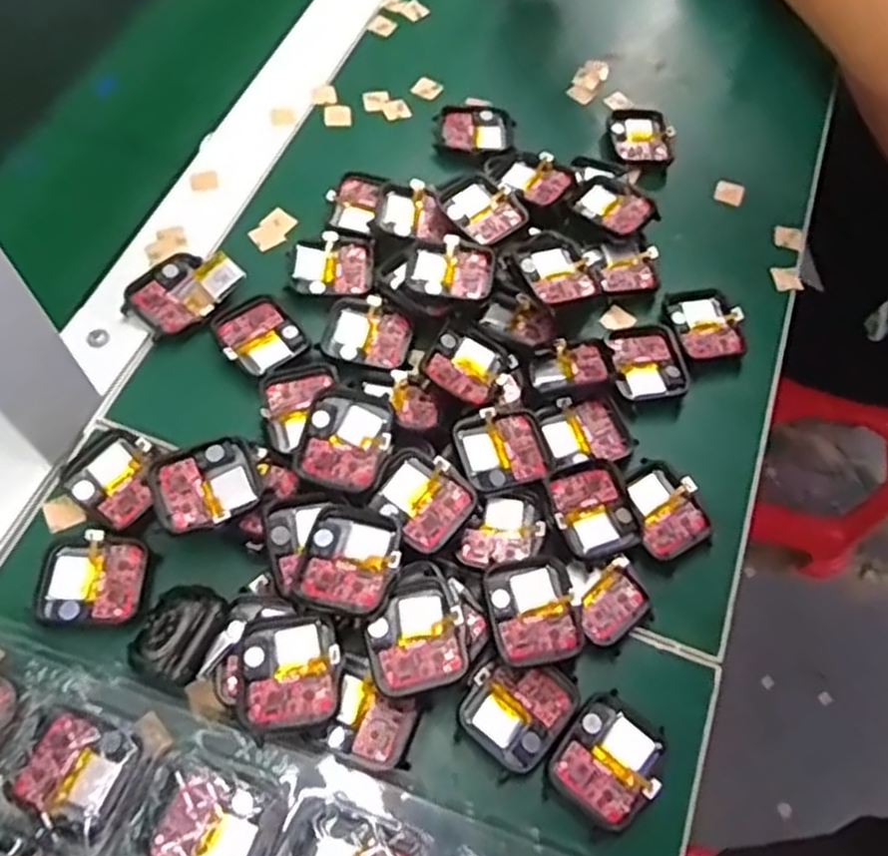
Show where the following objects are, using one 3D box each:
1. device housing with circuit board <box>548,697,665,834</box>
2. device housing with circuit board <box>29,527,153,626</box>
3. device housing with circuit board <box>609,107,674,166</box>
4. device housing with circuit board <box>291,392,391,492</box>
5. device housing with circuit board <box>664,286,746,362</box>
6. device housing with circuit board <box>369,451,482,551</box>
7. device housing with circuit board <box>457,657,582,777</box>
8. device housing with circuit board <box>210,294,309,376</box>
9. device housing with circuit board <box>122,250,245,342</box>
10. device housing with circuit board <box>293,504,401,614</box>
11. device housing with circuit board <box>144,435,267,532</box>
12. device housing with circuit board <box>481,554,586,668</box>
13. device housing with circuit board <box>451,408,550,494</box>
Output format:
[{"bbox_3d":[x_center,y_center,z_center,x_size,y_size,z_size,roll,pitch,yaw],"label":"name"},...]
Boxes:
[{"bbox_3d":[0.064,0.129,0.295,0.036,0.006,0.040,41,67,16],"label":"device housing with circuit board"},{"bbox_3d":[-0.146,0.062,0.314,0.045,0.008,0.037,-1,62,-4],"label":"device housing with circuit board"},{"bbox_3d":[0.119,-0.176,0.463,0.036,0.009,0.044,-2,62,-5],"label":"device housing with circuit board"},{"bbox_3d":[-0.041,0.005,0.323,0.037,0.006,0.039,22,75,13],"label":"device housing with circuit board"},{"bbox_3d":[0.137,-0.056,0.400,0.037,0.005,0.044,-10,63,-10],"label":"device housing with circuit board"},{"bbox_3d":[-0.009,0.030,0.323,0.037,0.008,0.035,39,69,18],"label":"device housing with circuit board"},{"bbox_3d":[0.030,0.110,0.303,0.037,0.008,0.041,38,66,15],"label":"device housing with circuit board"},{"bbox_3d":[-0.089,-0.045,0.372,0.036,0.005,0.042,-33,69,-19],"label":"device housing with circuit board"},{"bbox_3d":[-0.131,-0.069,0.384,0.037,0.013,0.053,37,66,15],"label":"device housing with circuit board"},{"bbox_3d":[-0.037,0.051,0.301,0.037,0.010,0.041,20,62,6],"label":"device housing with circuit board"},{"bbox_3d":[-0.098,0.024,0.318,0.043,0.006,0.036,-19,64,-16],"label":"device housing with circuit board"},{"bbox_3d":[0.036,0.076,0.315,0.036,0.013,0.041,-13,64,-11],"label":"device housing with circuit board"},{"bbox_3d":[0.027,0.010,0.347,0.042,0.013,0.036,-13,64,-11],"label":"device housing with circuit board"}]

